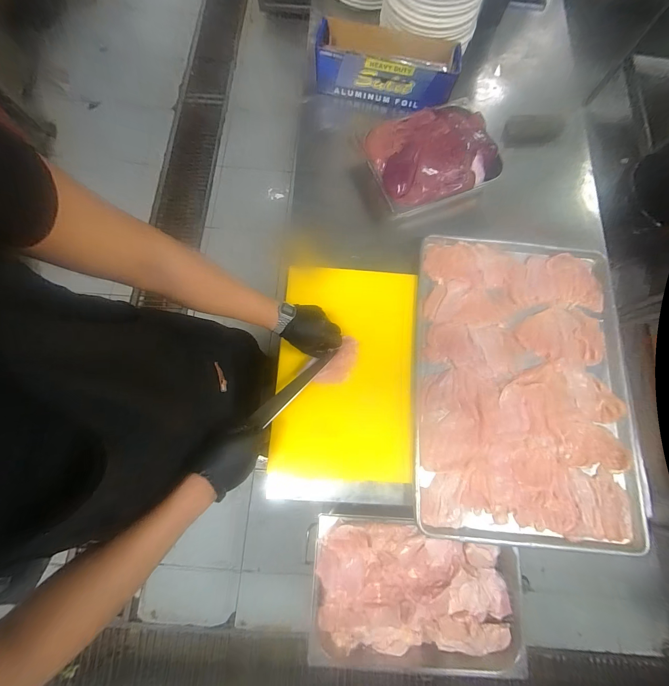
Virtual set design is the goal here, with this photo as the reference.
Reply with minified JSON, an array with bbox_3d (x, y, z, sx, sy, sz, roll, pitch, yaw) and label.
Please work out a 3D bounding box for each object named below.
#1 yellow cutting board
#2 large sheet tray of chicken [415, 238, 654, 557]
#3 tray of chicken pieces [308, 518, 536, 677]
[{"bbox_3d":[0.028,0.050,0.637,0.287,0.029,0.443,4,77,0],"label":"yellow cutting board"},{"bbox_3d":[0.413,0.073,0.654,0.470,0.028,0.652,6,77,0],"label":"large sheet tray of chicken"},{"bbox_3d":[0.213,0.632,0.761,0.534,0.073,0.328,4,77,0],"label":"tray of chicken pieces"}]

